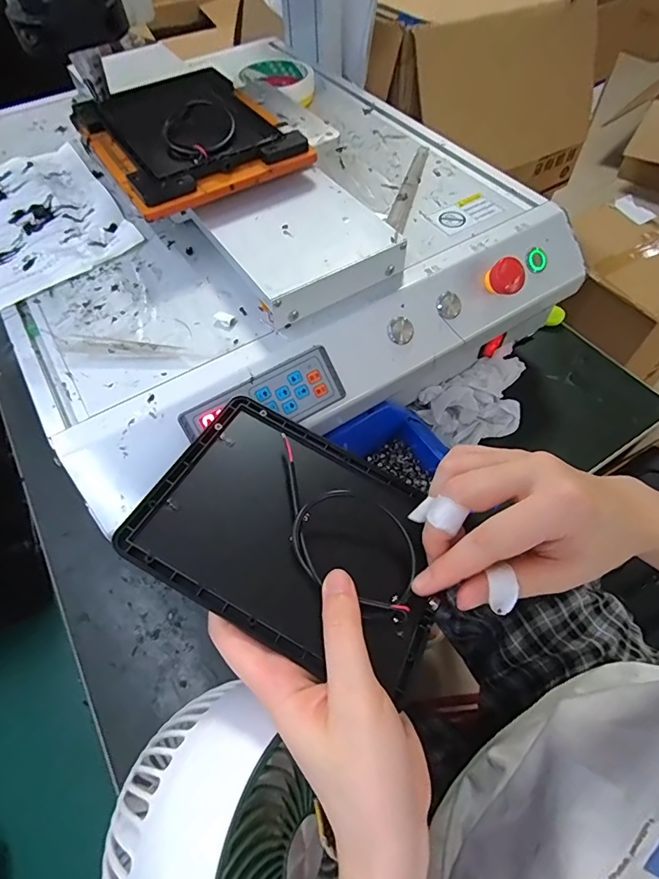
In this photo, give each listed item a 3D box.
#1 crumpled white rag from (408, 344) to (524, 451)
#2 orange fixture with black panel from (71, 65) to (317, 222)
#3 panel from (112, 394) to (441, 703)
[{"bbox_3d":[0.149,-0.035,0.445,0.119,0.047,0.064,-27,61,-14],"label":"crumpled white rag"},{"bbox_3d":[-0.123,-0.266,0.392,0.150,0.021,0.186,-29,61,-15],"label":"orange fixture with black panel"},{"bbox_3d":[-0.015,0.049,0.248,0.156,0.017,0.114,29,55,5],"label":"panel"}]

